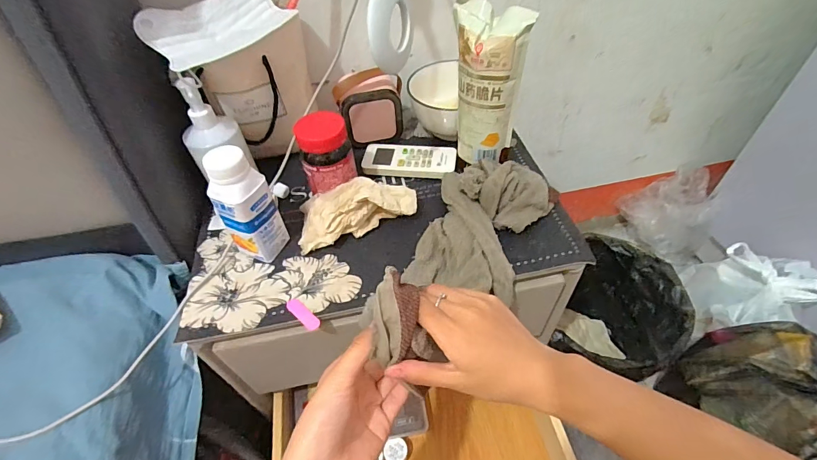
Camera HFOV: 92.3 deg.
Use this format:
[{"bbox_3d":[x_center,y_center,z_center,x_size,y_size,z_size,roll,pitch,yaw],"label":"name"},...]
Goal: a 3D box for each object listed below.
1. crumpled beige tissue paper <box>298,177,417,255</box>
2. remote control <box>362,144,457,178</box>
[{"bbox_3d":[-0.065,-0.027,0.485,0.145,0.048,0.065,-15,49,-10],"label":"crumpled beige tissue paper"},{"bbox_3d":[0.001,-0.099,0.559,0.130,0.014,0.055,6,49,9],"label":"remote control"}]

